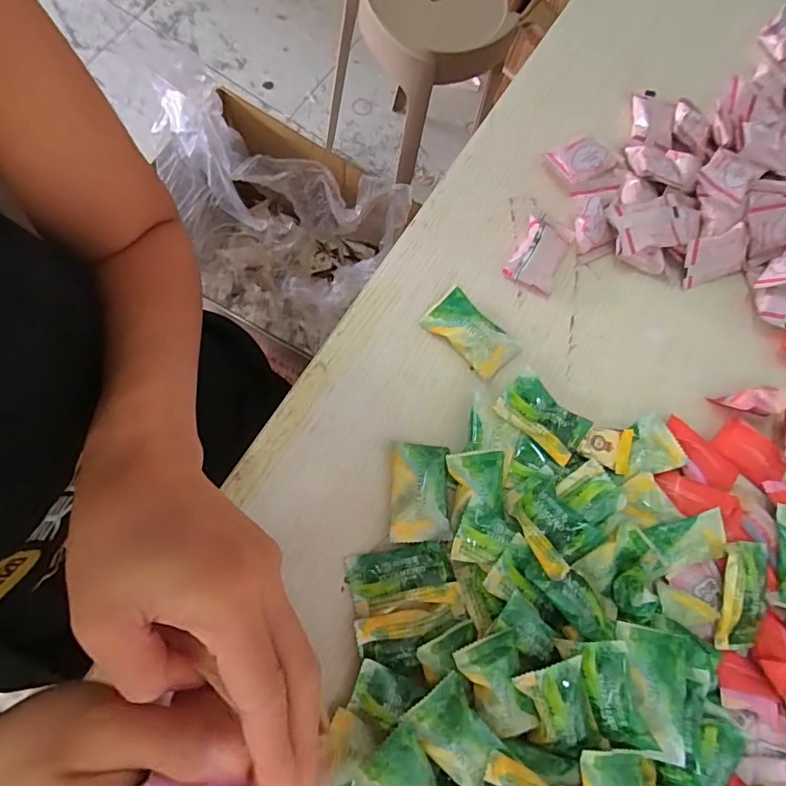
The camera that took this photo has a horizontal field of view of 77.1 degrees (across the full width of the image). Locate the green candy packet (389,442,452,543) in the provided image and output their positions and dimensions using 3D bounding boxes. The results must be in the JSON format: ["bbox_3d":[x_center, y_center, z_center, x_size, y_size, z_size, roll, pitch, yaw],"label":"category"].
[{"bbox_3d":[0.018,0.065,0.324,0.038,0.013,0.064,3,77,-8],"label":"green candy packet"}]

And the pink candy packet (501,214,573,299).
[{"bbox_3d":[0.113,-0.107,0.379,0.039,0.015,0.055,27,74,-2],"label":"pink candy packet"}]

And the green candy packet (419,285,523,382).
[{"bbox_3d":[0.056,-0.045,0.358,0.066,0.016,0.036,44,75,3],"label":"green candy packet"}]

